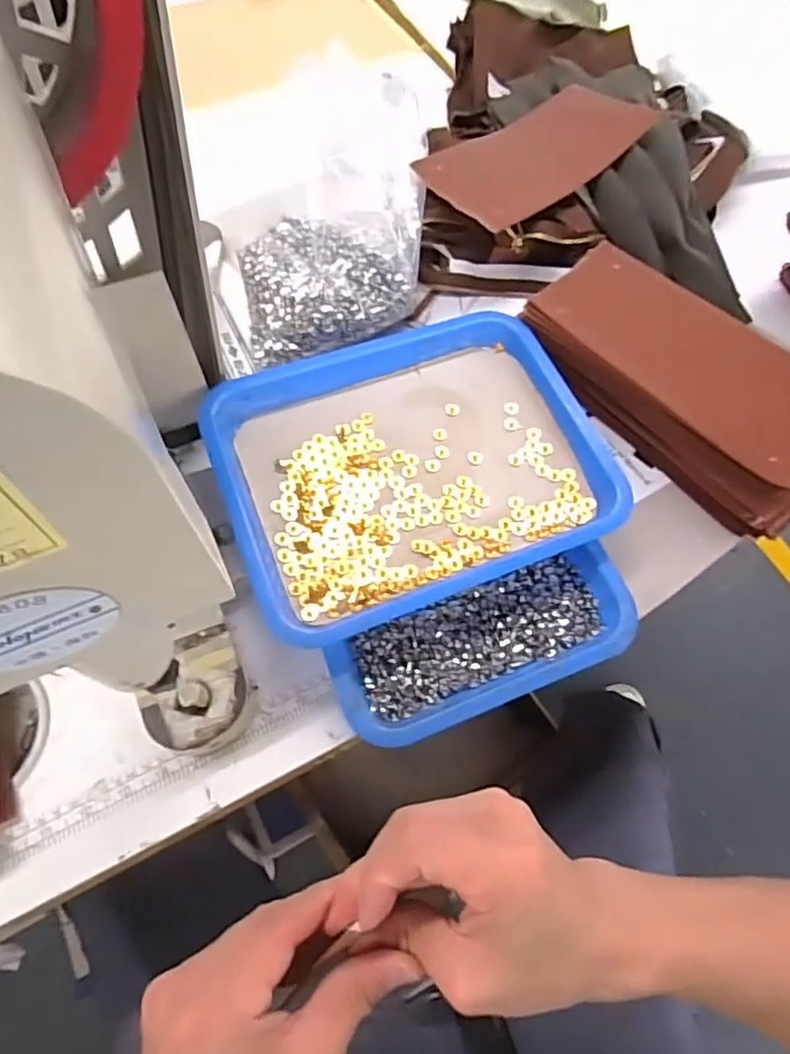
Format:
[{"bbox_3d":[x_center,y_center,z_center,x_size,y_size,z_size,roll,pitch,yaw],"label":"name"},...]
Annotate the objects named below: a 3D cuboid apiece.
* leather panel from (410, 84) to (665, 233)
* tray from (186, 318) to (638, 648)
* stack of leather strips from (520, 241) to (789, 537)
[{"bbox_3d":[0.148,-0.370,0.617,0.271,0.037,0.101,-38,71,-19],"label":"leather panel"},{"bbox_3d":[0.009,-0.053,0.472,0.271,0.037,0.221,-20,66,-12],"label":"tray"},{"bbox_3d":[0.242,-0.125,0.521,0.123,0.073,0.269,-40,71,-20],"label":"stack of leather strips"}]

